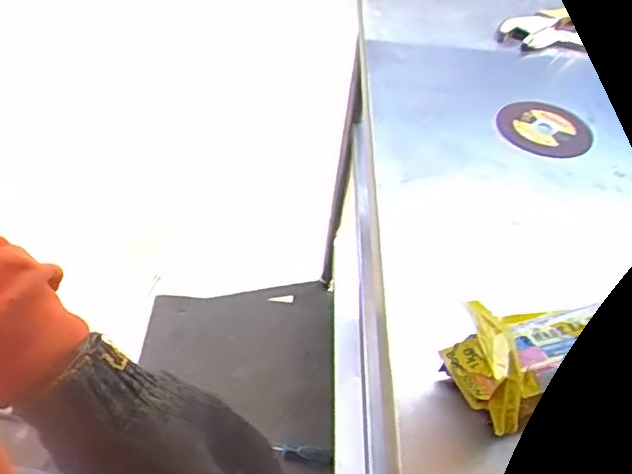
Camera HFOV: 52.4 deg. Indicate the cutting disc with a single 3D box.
[{"bbox_3d":[0.256,-0.123,0.723,0.101,0.010,0.101,13,47,9],"label":"cutting disc"}]

